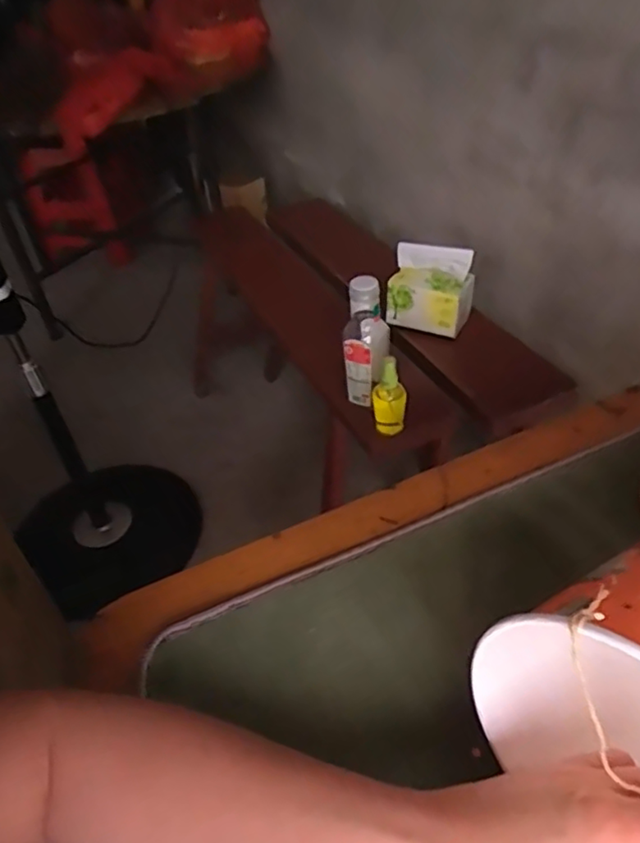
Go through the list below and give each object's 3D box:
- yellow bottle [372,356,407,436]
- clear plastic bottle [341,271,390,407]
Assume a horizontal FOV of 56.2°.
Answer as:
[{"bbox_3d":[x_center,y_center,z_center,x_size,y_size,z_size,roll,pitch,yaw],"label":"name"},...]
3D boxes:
[{"bbox_3d":[0.099,-0.039,0.860,0.045,0.127,0.031,-1,41,5],"label":"yellow bottle"},{"bbox_3d":[0.066,-0.119,0.868,0.065,0.195,0.057,-1,41,5],"label":"clear plastic bottle"}]

